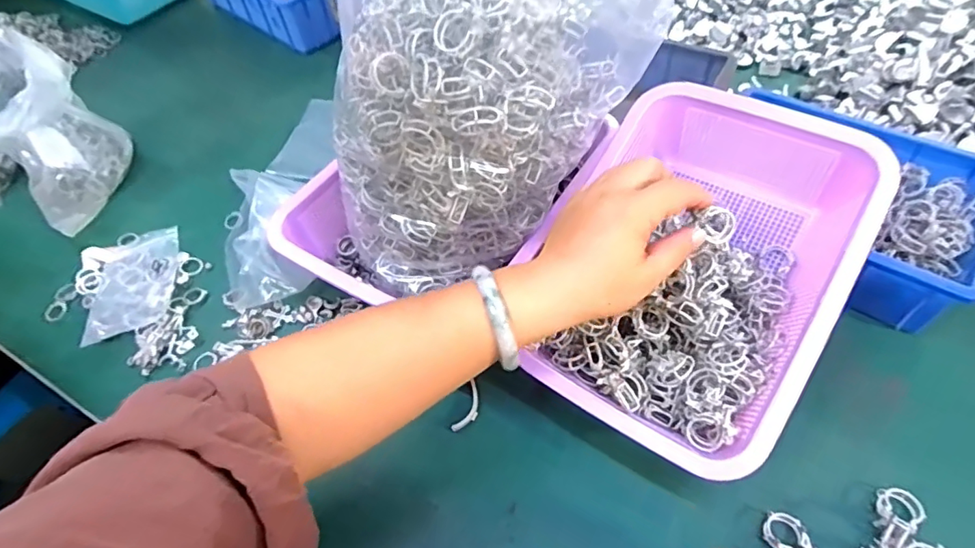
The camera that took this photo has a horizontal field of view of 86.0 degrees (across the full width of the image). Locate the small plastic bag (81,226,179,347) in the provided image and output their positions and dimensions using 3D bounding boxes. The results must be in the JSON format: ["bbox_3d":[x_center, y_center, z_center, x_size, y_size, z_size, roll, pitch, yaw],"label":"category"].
[{"bbox_3d":[-0.349,0.013,0.513,0.080,0.022,0.115,-12,53,-4],"label":"small plastic bag"}]

